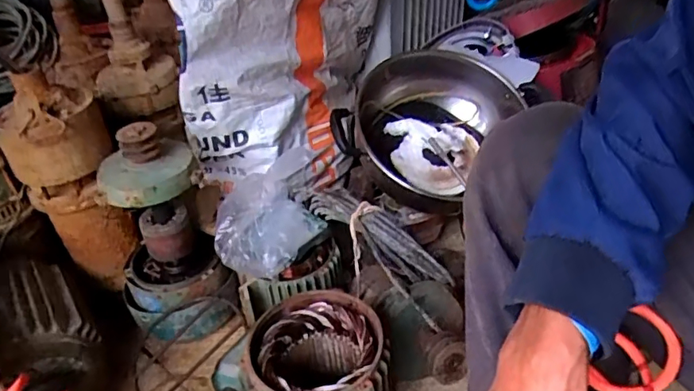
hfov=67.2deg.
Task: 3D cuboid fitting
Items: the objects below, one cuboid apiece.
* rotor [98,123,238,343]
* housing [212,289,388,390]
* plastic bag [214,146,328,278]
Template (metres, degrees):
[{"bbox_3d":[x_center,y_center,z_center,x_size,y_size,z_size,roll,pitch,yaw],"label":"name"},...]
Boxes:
[{"bbox_3d":[-0.293,0.070,0.832,0.167,0.332,0.176,-19,38,-19],"label":"rotor"},{"bbox_3d":[-0.060,0.241,0.658,0.215,0.165,0.192,3,36,10],"label":"housing"},{"bbox_3d":[-0.131,0.007,0.820,0.170,0.138,0.234,-13,37,-11],"label":"plastic bag"}]

